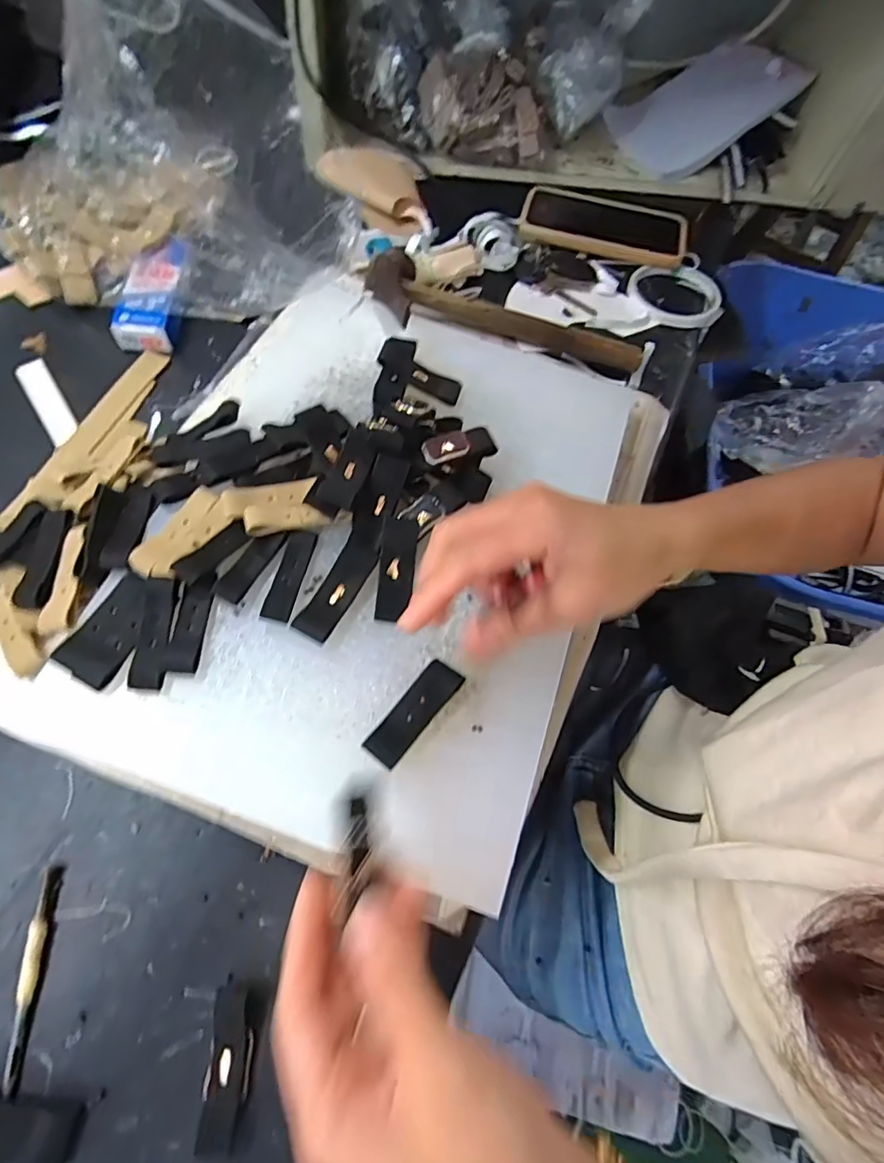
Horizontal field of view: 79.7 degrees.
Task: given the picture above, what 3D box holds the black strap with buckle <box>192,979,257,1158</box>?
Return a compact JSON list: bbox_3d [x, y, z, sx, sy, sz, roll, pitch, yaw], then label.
[{"bbox_3d":[-0.101,0.227,0.249,0.020,0.008,0.060,4,66,-5],"label":"black strap with buckle"}]

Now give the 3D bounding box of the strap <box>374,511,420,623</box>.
[{"bbox_3d":[-0.026,-0.008,0.308,0.020,0.010,0.060,7,83,1],"label":"strap"}]

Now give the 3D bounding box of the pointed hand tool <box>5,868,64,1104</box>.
[{"bbox_3d":[-0.200,0.190,0.258,0.008,0.009,0.089,-1,67,-8],"label":"pointed hand tool"}]

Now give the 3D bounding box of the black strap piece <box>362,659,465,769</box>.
[{"bbox_3d":[-0.015,0.068,0.280,0.020,0.004,0.061,40,68,9],"label":"black strap piece"}]

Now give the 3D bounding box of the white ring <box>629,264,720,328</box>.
[{"bbox_3d":[0.223,-0.278,0.512,0.084,0.017,0.081,3,66,-6],"label":"white ring"}]

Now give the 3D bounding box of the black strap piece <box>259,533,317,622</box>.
[{"bbox_3d":[-0.088,-0.005,0.304,0.016,0.005,0.057,13,65,-1],"label":"black strap piece"}]

